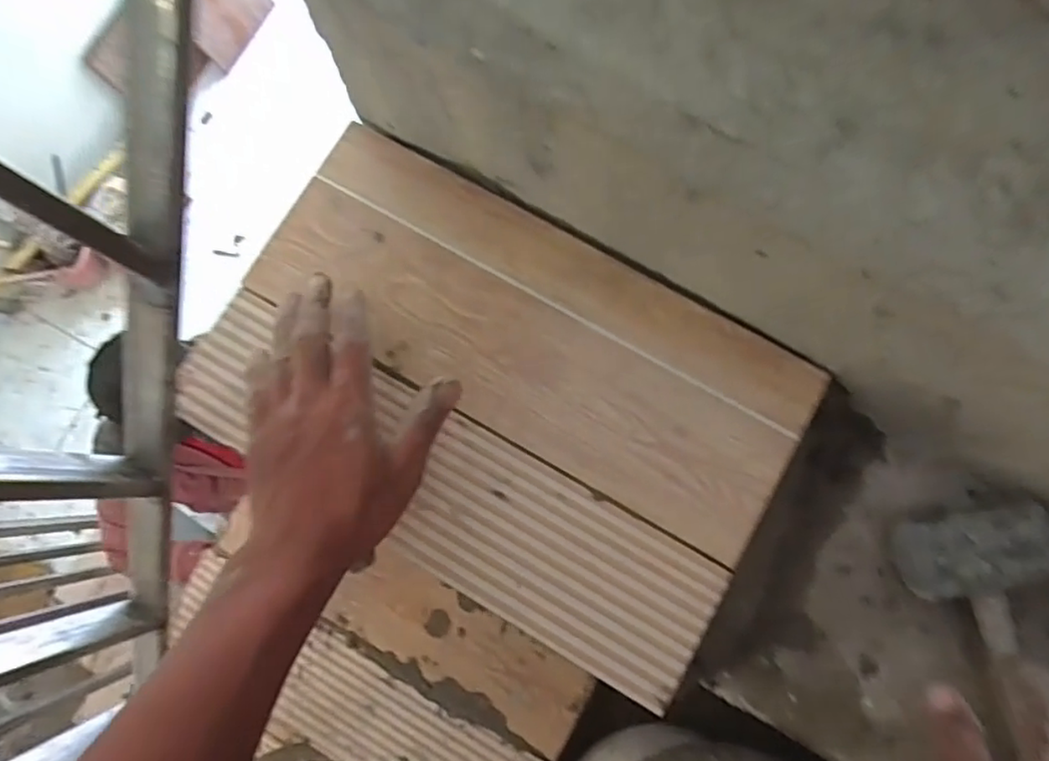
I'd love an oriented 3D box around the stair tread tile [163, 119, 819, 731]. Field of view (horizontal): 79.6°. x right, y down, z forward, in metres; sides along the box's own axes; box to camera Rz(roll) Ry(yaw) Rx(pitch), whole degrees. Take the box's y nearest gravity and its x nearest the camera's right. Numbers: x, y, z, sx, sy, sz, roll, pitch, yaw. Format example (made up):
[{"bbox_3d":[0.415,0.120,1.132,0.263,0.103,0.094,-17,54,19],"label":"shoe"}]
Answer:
[{"bbox_3d":[-0.023,0.007,0.438,0.389,0.014,0.255,30,83,6],"label":"stair tread tile"}]

